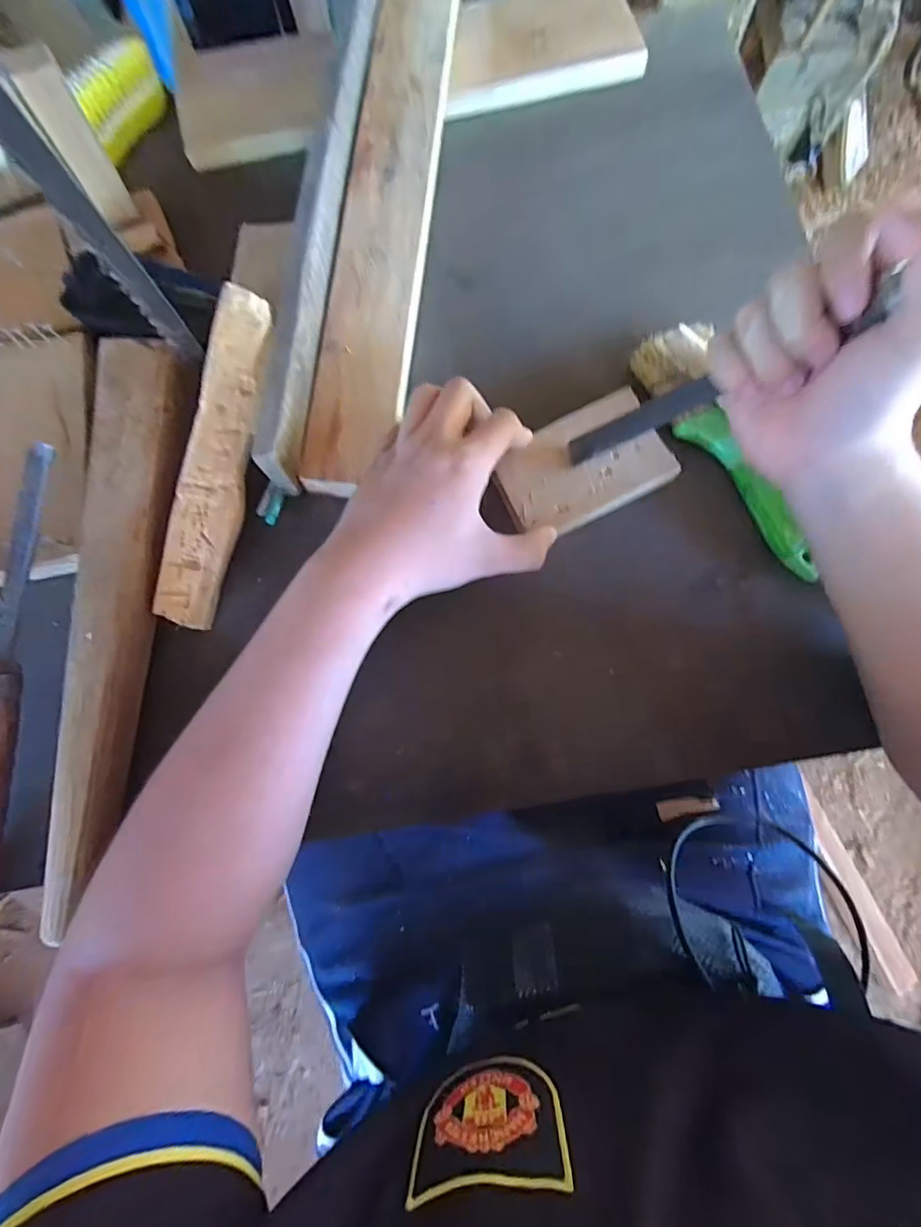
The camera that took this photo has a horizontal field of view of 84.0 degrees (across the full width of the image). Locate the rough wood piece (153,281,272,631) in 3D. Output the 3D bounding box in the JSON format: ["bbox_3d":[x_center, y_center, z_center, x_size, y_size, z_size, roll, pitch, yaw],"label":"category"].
[{"bbox_3d":[-0.155,-0.098,0.328,0.035,0.020,0.209,11,91,4],"label":"rough wood piece"}]

